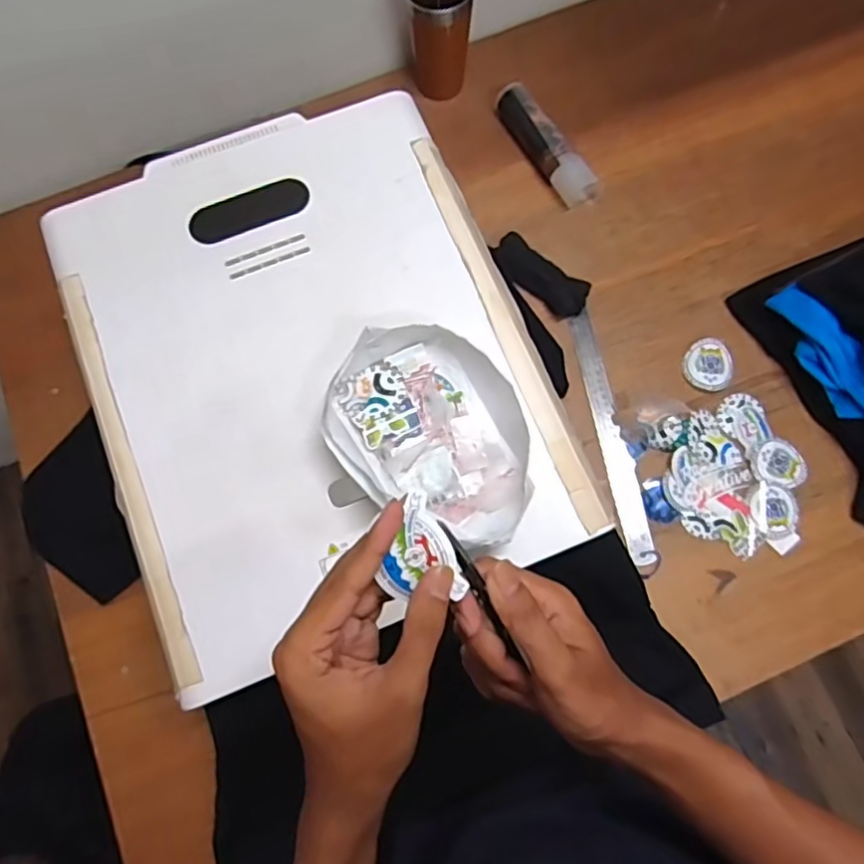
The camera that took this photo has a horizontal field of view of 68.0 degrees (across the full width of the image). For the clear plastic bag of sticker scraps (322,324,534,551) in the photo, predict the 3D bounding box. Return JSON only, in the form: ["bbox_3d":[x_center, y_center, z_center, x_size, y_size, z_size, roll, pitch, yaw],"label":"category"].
[{"bbox_3d":[0.006,0.000,0.553,0.161,0.044,0.203,-42,78,-11],"label":"clear plastic bag of sticker scraps"}]

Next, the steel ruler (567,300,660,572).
[{"bbox_3d":[0.209,0.002,0.745,0.031,0.007,0.300,-13,75,6],"label":"steel ruler"}]

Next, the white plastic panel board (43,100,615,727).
[{"bbox_3d":[-0.118,-0.072,0.603,0.396,0.018,0.496,-22,77,-5],"label":"white plastic panel board"}]

